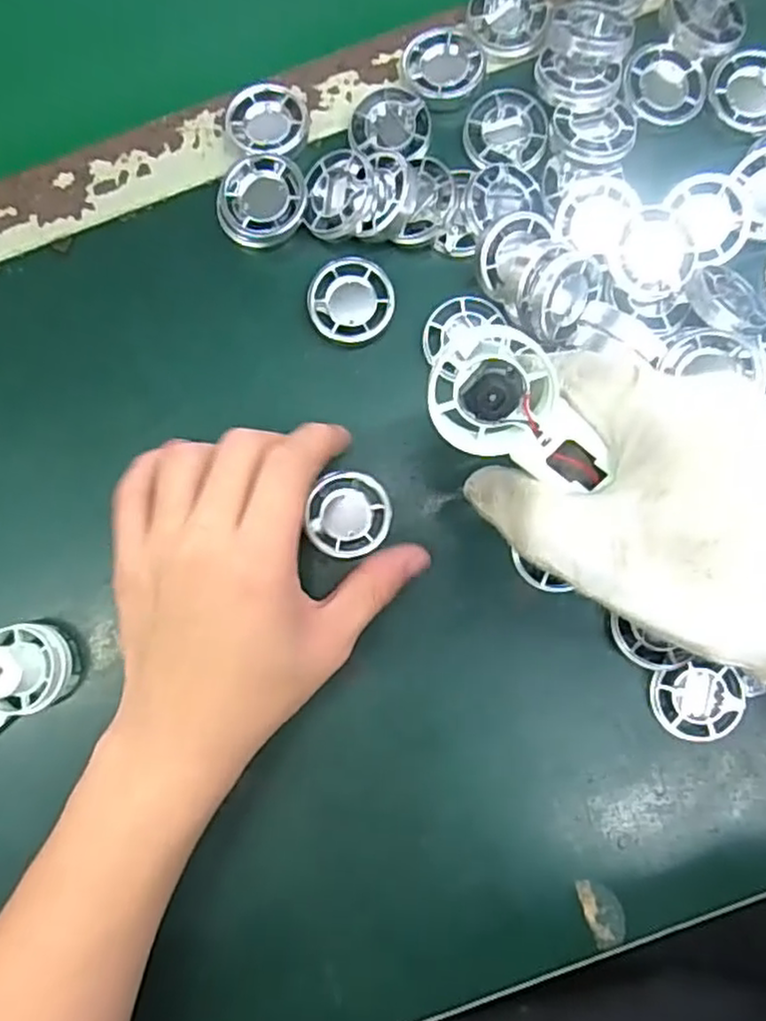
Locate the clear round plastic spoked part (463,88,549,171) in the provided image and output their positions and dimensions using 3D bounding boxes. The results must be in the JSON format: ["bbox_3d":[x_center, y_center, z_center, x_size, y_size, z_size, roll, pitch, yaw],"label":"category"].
[{"bbox_3d":[0.058,-0.178,0.331,0.037,0.005,0.036,0,85,2],"label":"clear round plastic spoked part"}]

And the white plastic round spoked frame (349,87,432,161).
[{"bbox_3d":[0.004,-0.183,0.332,0.037,0.004,0.031,7,85,2],"label":"white plastic round spoked frame"}]

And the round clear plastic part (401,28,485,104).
[{"bbox_3d":[0.030,-0.212,0.334,0.038,0.005,0.037,0,85,2],"label":"round clear plastic part"}]

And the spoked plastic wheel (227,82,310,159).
[{"bbox_3d":[-0.055,-0.186,0.340,0.040,0.014,0.034,20,86,3],"label":"spoked plastic wheel"}]

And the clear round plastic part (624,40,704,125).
[{"bbox_3d":[0.130,-0.196,0.325,0.035,0.007,0.039,5,85,2],"label":"clear round plastic part"}]

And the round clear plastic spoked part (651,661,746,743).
[{"bbox_3d":[0.139,0.084,0.313,0.039,0.010,0.033,-5,85,1],"label":"round clear plastic spoked part"}]

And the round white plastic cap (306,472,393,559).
[{"bbox_3d":[-0.015,0.002,0.317,0.036,0.008,0.038,0,85,2],"label":"round white plastic cap"}]

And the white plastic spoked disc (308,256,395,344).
[{"bbox_3d":[-0.014,-0.097,0.331,0.039,0.013,0.040,0,85,2],"label":"white plastic spoked disc"}]

